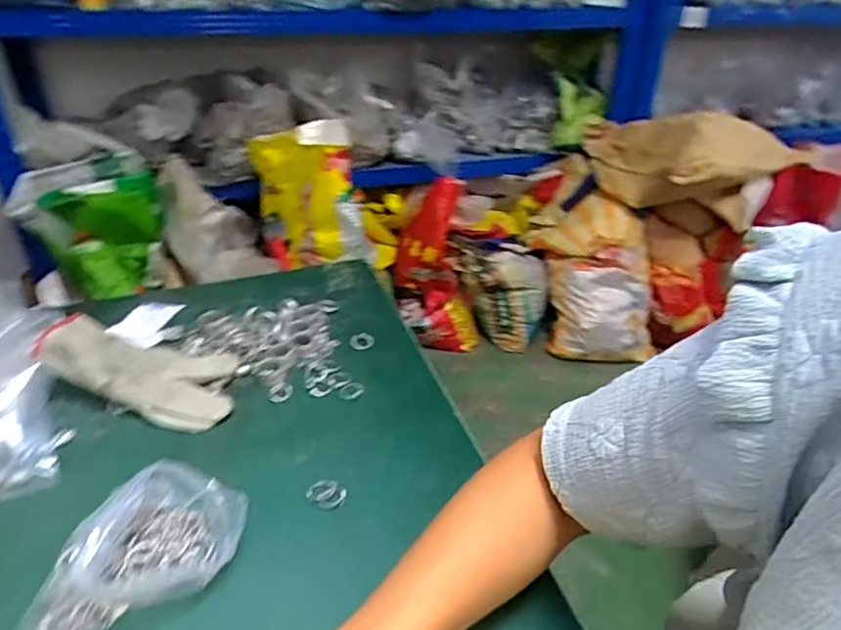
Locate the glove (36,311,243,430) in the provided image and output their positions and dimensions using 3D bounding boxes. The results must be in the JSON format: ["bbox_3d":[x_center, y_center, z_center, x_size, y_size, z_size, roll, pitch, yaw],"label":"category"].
[{"bbox_3d":[-0.271,0.053,0.550,0.193,0.041,0.090,20,35,4],"label":"glove"}]

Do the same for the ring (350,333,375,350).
[{"bbox_3d":[-0.067,0.029,0.630,0.026,0.004,0.030,-15,34,-20],"label":"ring"}]

